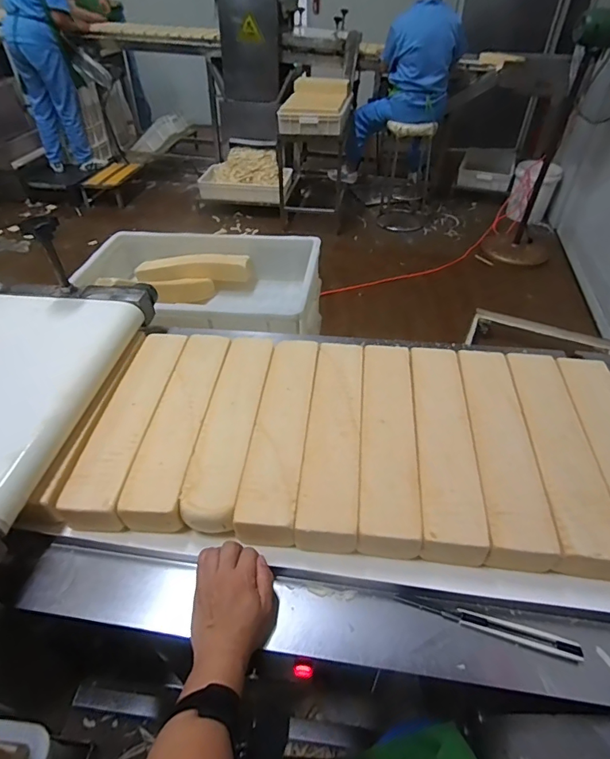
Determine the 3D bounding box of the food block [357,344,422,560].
[{"bbox_3d":[0.123,0.080,0.666,0.079,0.045,0.363,5,44,5],"label":"food block"}]

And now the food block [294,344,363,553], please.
[{"bbox_3d":[0.045,0.077,0.667,0.078,0.044,0.362,5,44,5],"label":"food block"}]

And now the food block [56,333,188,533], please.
[{"bbox_3d":[-0.265,0.056,0.695,0.076,0.051,0.356,2,44,2],"label":"food block"}]

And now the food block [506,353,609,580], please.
[{"bbox_3d":[0.362,0.097,0.647,0.081,0.043,0.364,6,44,6],"label":"food block"}]

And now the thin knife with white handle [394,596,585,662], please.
[{"bbox_3d":[0.204,0.274,0.497,0.191,0.005,0.022,11,45,12],"label":"thin knife with white handle"}]

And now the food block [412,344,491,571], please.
[{"bbox_3d":[0.202,0.091,0.661,0.080,0.056,0.363,5,44,5],"label":"food block"}]

